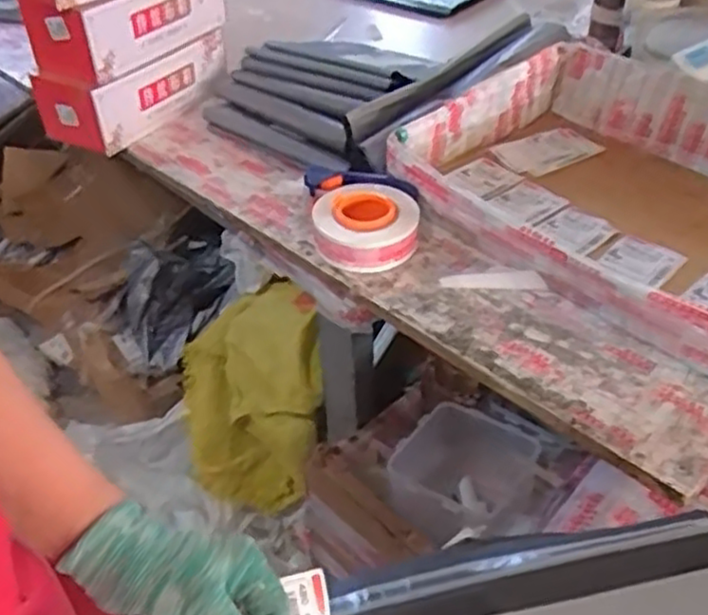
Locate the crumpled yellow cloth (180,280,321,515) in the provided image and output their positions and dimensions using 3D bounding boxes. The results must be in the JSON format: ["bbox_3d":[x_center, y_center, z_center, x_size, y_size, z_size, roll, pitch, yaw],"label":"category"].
[{"bbox_3d":[-0.195,0.139,1.336,0.253,0.383,0.310,-9,41,-8],"label":"crumpled yellow cloth"}]

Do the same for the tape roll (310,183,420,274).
[{"bbox_3d":[0.012,-0.099,0.931,0.135,0.062,0.135,-1,41,1],"label":"tape roll"}]

